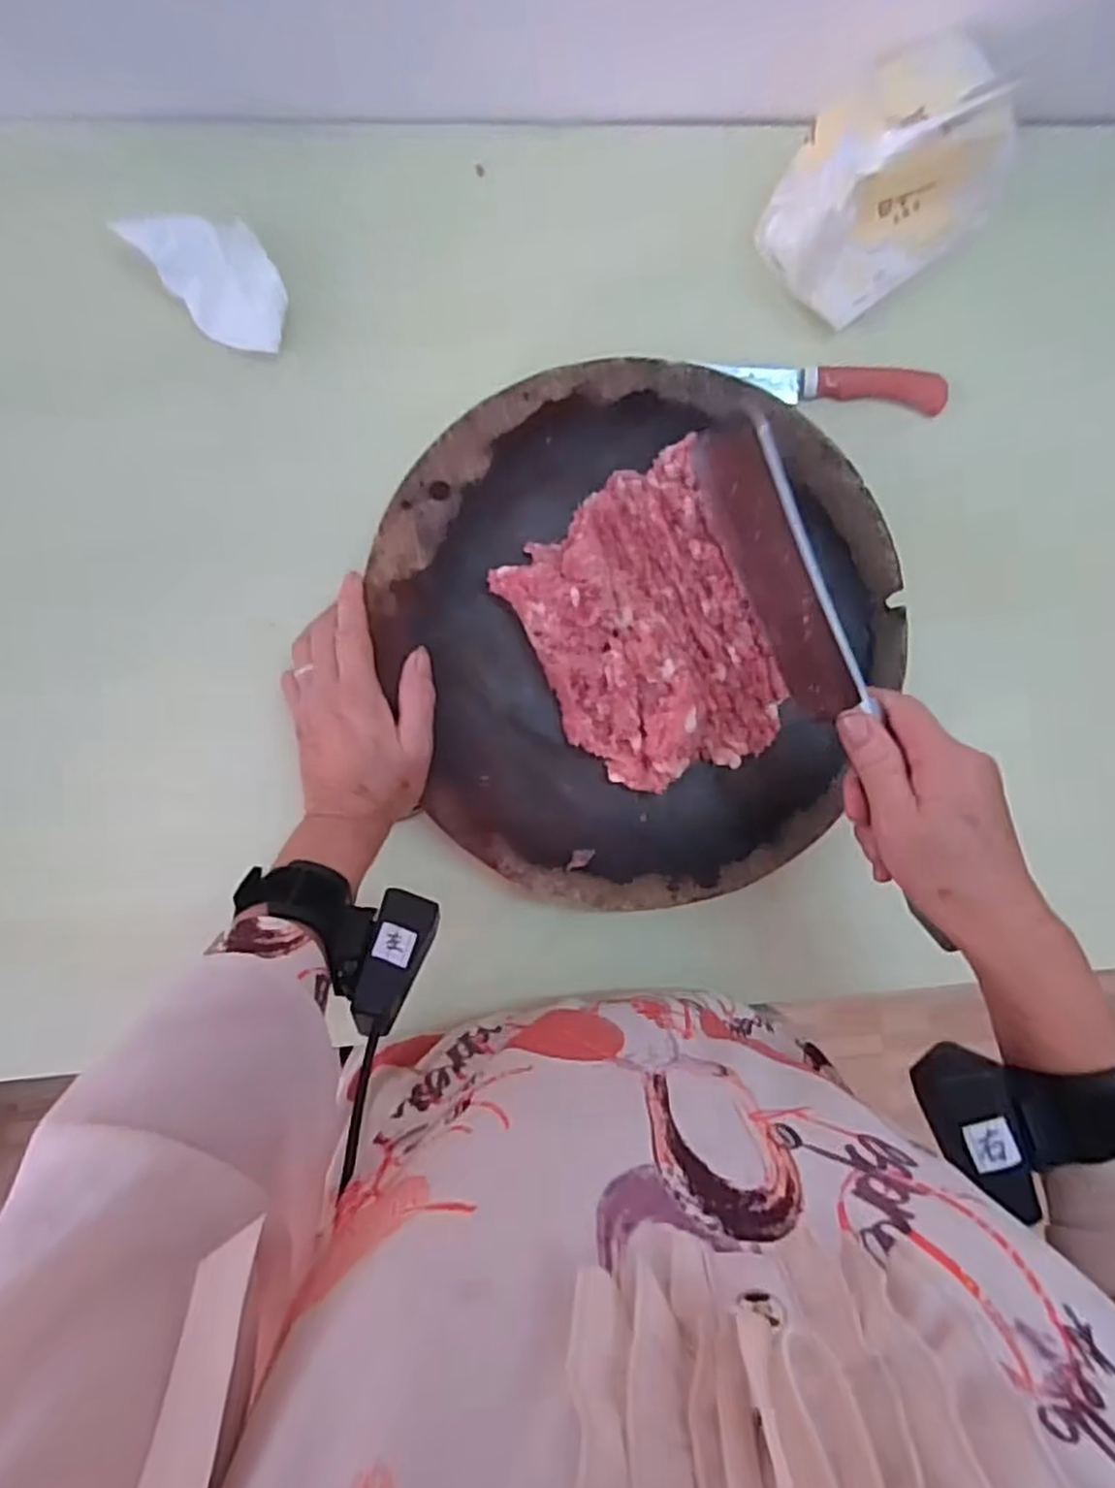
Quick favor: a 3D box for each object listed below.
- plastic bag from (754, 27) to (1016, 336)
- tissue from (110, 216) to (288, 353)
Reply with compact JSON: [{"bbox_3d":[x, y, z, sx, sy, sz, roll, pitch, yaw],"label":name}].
[{"bbox_3d":[0.206,-0.357,0.481,0.147,0.076,0.106,-36,91,-2],"label":"plastic bag"},{"bbox_3d":[-0.209,-0.291,0.471,0.060,0.011,0.094,-40,113,2],"label":"tissue"}]

